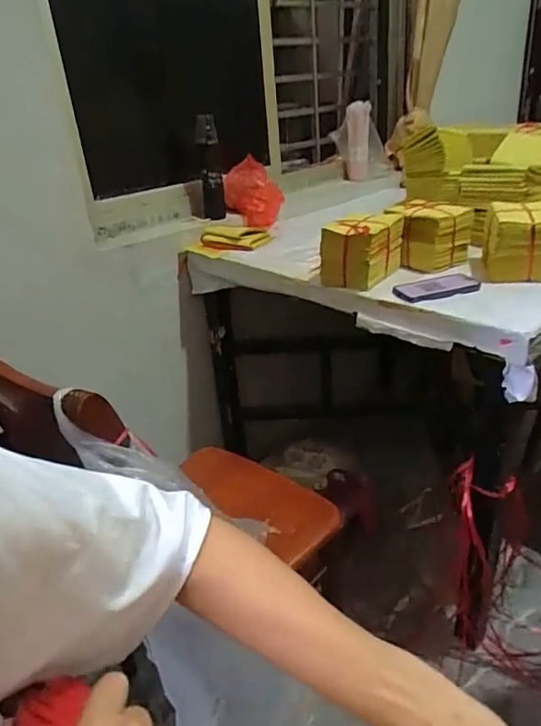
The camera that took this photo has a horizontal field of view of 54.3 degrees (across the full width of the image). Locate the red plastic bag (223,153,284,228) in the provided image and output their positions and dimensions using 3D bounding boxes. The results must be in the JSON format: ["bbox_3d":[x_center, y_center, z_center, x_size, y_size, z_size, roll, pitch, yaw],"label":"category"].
[{"bbox_3d":[-0.053,-0.534,1.673,0.184,0.179,0.138,-7,27,-2],"label":"red plastic bag"}]

